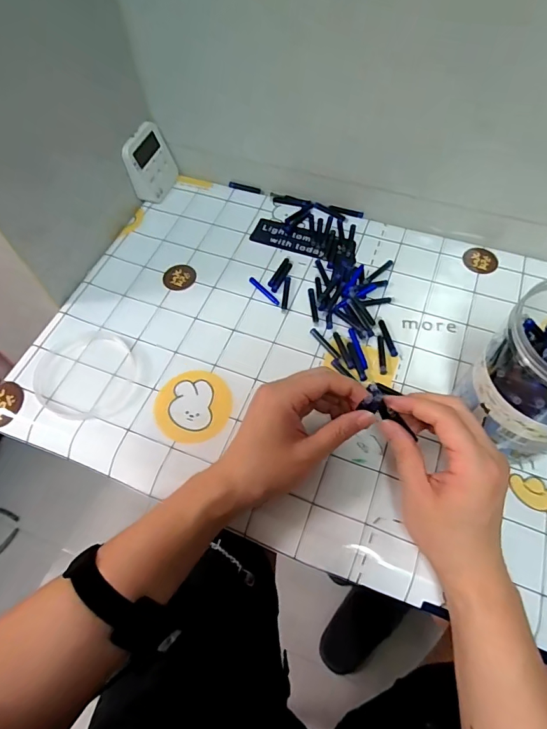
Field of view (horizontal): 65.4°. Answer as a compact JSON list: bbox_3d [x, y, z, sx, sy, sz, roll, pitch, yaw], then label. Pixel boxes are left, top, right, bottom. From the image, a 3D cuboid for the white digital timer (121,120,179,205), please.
[{"bbox_3d":[-0.166,-0.267,0.571,0.016,0.081,0.076,12,61,31],"label":"white digital timer"}]

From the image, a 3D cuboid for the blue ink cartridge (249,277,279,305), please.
[{"bbox_3d":[-0.011,-0.087,0.501,0.007,0.004,0.050,-39,66,-18],"label":"blue ink cartridge"}]

